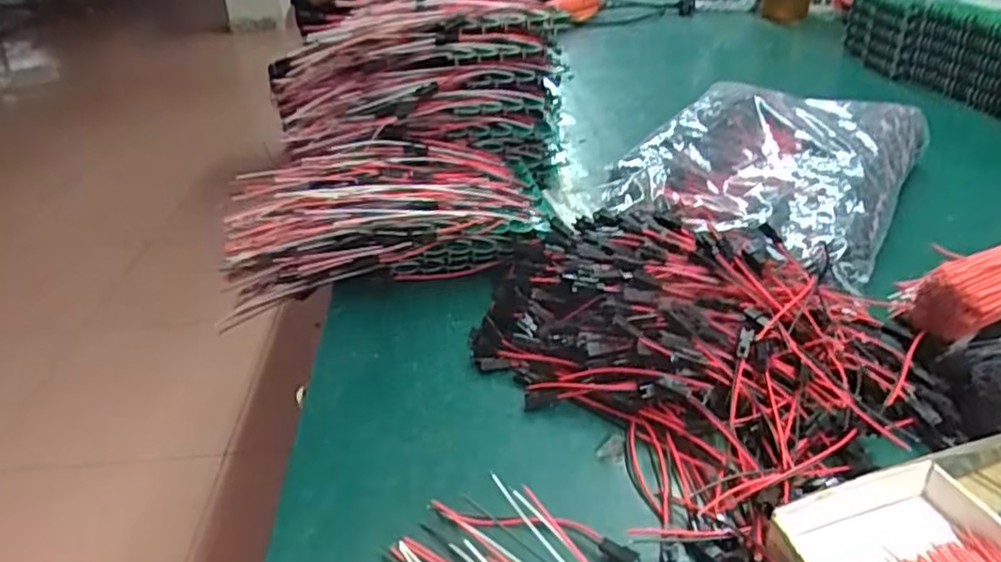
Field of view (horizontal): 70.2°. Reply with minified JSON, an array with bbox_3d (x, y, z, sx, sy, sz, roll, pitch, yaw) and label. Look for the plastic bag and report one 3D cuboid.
[{"bbox_3d":[0.233,-0.094,0.609,0.217,0.064,0.285,22,39,35],"label":"plastic bag"}]

